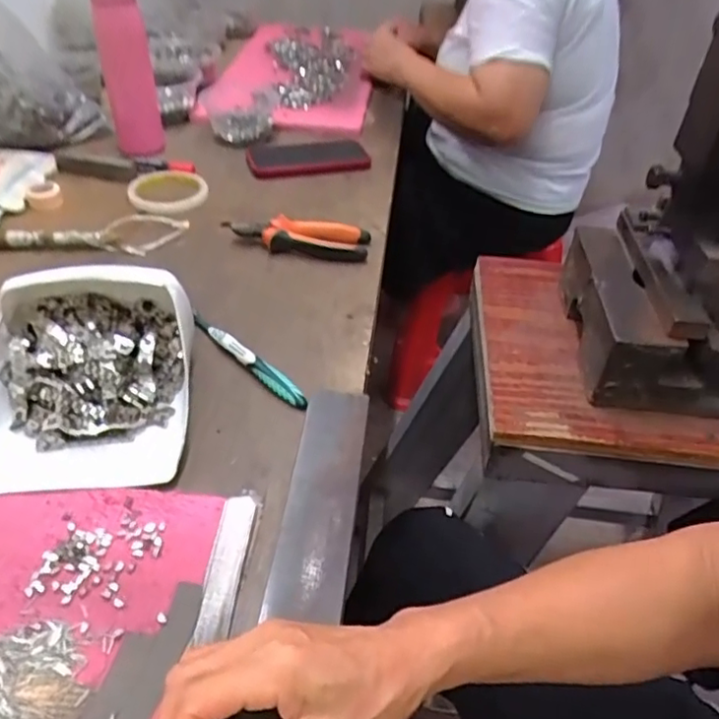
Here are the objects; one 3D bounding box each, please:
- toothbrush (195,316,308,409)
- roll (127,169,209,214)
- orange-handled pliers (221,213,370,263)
[{"bbox_3d":[-0.102,-0.002,0.550,0.155,0.017,0.012,35,49,29],"label":"toothbrush"},{"bbox_3d":[-0.242,-0.216,0.780,0.090,0.014,0.097,3,41,-3],"label":"roll"},{"bbox_3d":[-0.073,-0.144,0.703,0.165,0.028,0.054,10,41,5],"label":"orange-handled pliers"}]

